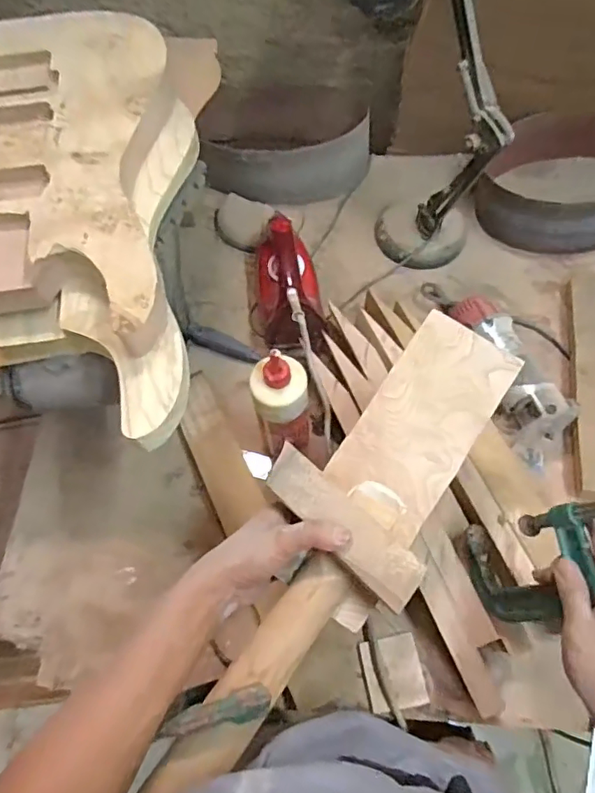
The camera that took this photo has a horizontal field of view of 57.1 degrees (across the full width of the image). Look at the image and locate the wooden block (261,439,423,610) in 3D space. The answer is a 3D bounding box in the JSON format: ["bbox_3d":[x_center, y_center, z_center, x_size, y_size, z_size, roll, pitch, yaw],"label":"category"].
[{"bbox_3d":[0.039,0.110,0.481,0.046,0.016,0.165,-43,69,-15],"label":"wooden block"}]

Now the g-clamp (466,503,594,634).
[{"bbox_3d":[0.245,0.144,0.509,0.044,0.266,0.111,-14,64,-29],"label":"g-clamp"}]

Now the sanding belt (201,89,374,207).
[{"bbox_3d":[-0.018,-0.435,0.963,0.291,0.128,0.233,-6,66,0],"label":"sanding belt"}]

